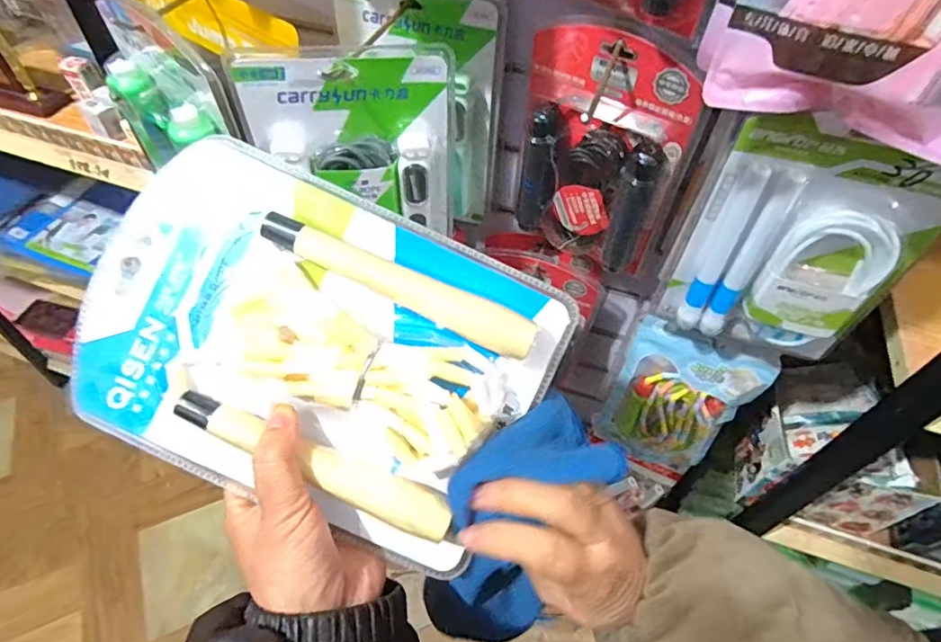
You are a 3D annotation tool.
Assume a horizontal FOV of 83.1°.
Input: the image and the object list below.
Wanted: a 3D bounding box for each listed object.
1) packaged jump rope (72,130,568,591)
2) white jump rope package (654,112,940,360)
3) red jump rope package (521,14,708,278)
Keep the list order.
[{"bbox_3d":[-0.085,0.013,0.291,0.246,0.031,0.175,26,85,1],"label":"packaged jump rope"},{"bbox_3d":[0.274,-0.055,0.453,0.173,0.217,0.045,14,51,8],"label":"white jump rope package"},{"bbox_3d":[0.120,-0.155,0.514,0.157,0.226,0.047,30,55,20],"label":"red jump rope package"}]

